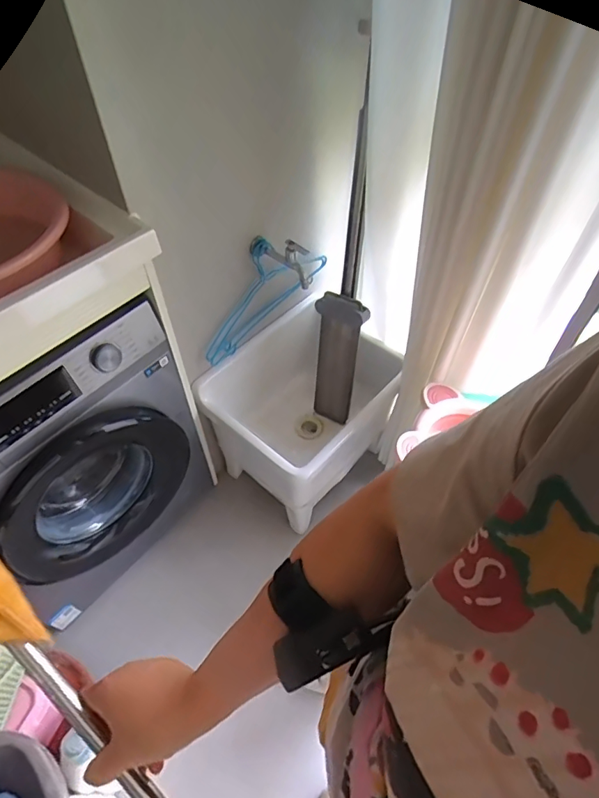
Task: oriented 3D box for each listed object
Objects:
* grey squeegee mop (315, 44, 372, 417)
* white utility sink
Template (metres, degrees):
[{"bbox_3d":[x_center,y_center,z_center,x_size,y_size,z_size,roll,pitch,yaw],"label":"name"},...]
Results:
[{"bbox_3d":[0.124,-0.323,1.269,0.136,0.932,0.113,8,32,6],"label":"grey squeegee mop"},{"bbox_3d":[0.035,0.043,1.492,0.406,0.426,0.531,33,60,22],"label":"white utility sink"}]

